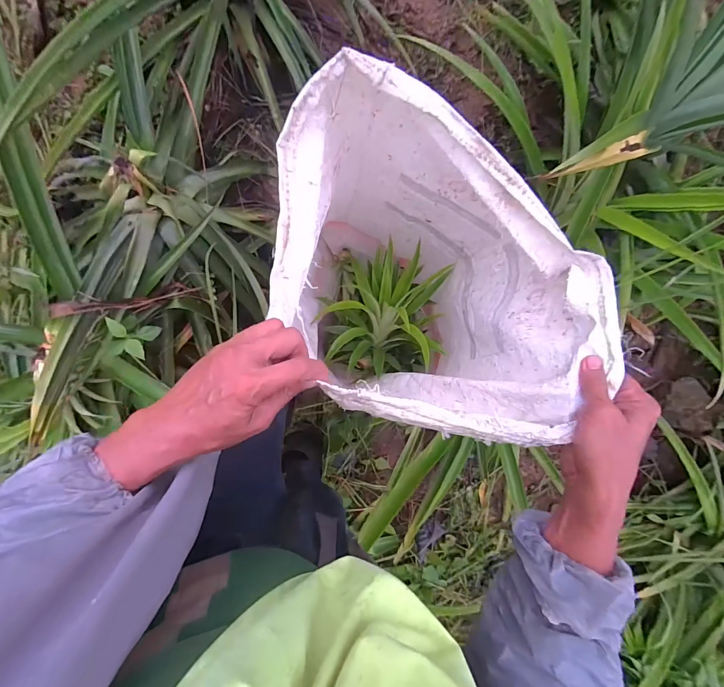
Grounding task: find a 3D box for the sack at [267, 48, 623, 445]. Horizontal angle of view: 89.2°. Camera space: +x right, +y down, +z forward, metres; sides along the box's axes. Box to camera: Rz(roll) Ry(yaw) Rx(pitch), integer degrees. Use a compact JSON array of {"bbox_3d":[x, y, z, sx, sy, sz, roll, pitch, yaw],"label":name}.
[{"bbox_3d":[0.071,-0.076,0.635,0.389,0.590,0.362,23,83,-3],"label":"sack"}]

